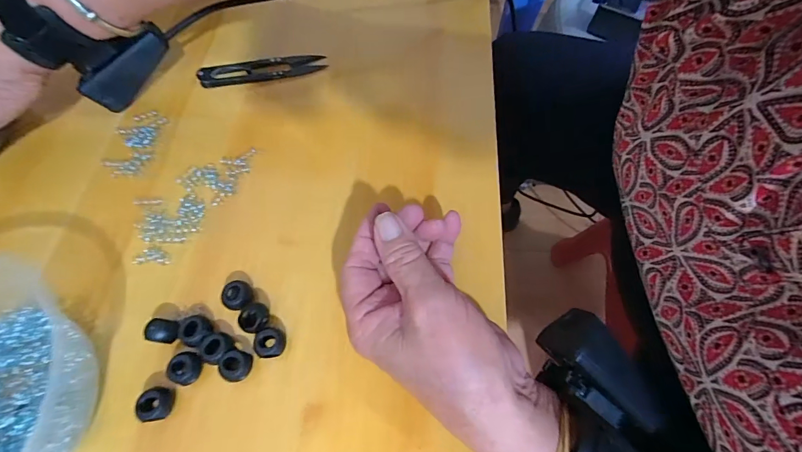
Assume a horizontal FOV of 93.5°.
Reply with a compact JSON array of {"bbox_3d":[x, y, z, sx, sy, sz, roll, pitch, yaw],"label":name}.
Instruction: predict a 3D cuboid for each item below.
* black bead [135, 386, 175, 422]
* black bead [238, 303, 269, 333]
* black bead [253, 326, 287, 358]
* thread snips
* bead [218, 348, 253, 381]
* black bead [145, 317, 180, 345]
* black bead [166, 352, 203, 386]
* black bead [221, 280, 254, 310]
[{"bbox_3d":[-0.130,0.095,0.201,0.012,0.015,0.016,-3,64,-3],"label":"black bead"},{"bbox_3d":[-0.085,0.054,0.221,0.016,0.013,0.016,0,64,-1],"label":"black bead"},{"bbox_3d":[-0.074,0.067,0.216,0.016,0.014,0.016,0,64,-1],"label":"black bead"},{"bbox_3d":[-0.113,-0.129,0.311,0.099,0.009,0.022,-9,65,-5],"label":"thread snips"},{"bbox_3d":[-0.091,0.078,0.211,0.017,0.015,0.016,0,64,-1],"label":"bead"},{"bbox_3d":[-0.135,0.060,0.216,0.015,0.015,0.013,5,64,1],"label":"black bead"},{"bbox_3d":[-0.118,0.079,0.209,0.014,0.014,0.016,11,64,4],"label":"black bead"},{"bbox_3d":[-0.098,0.043,0.227,0.017,0.011,0.017,0,64,-1],"label":"black bead"}]

